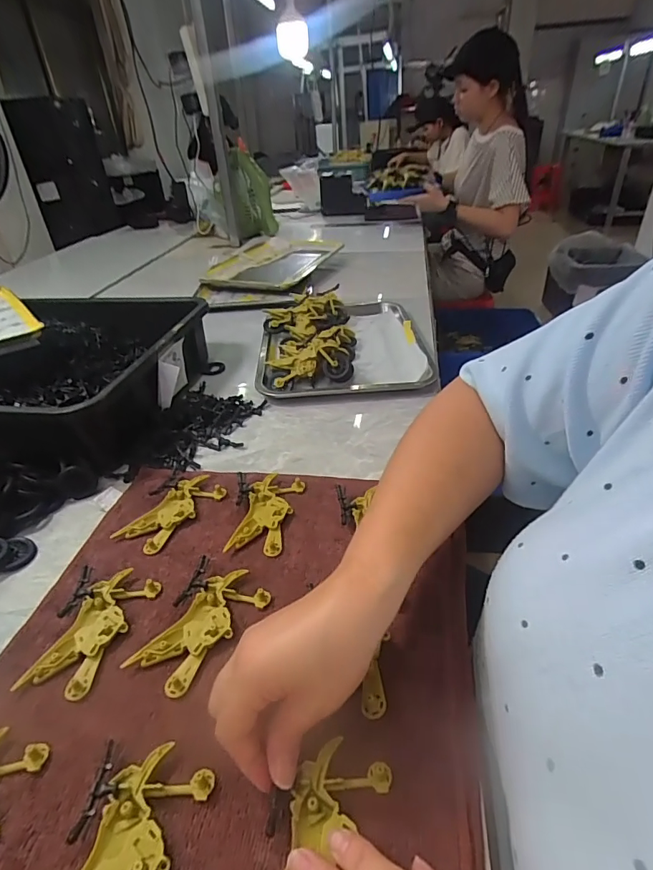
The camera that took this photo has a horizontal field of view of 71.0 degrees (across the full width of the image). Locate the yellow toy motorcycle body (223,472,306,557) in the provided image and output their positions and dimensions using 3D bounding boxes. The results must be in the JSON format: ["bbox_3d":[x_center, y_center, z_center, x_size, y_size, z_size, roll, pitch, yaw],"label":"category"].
[{"bbox_3d":[-0.057,0.076,0.448,0.047,0.014,0.100,4,35,13],"label":"yellow toy motorcycle body"}]

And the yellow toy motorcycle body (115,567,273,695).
[{"bbox_3d":[-0.093,0.146,0.351,0.048,0.008,0.100,19,41,32],"label":"yellow toy motorcycle body"}]

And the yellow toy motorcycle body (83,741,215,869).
[{"bbox_3d":[-0.106,0.222,0.238,0.050,0.009,0.100,9,36,19],"label":"yellow toy motorcycle body"}]

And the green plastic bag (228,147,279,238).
[{"bbox_3d":[-0.247,-0.805,1.549,0.136,0.248,0.081,-9,35,-7],"label":"green plastic bag"}]

